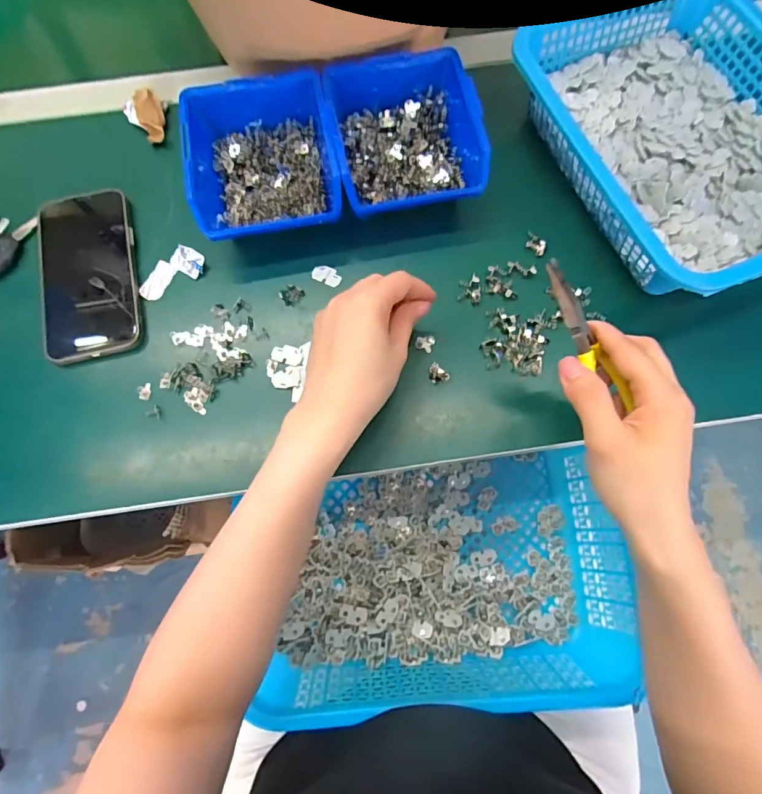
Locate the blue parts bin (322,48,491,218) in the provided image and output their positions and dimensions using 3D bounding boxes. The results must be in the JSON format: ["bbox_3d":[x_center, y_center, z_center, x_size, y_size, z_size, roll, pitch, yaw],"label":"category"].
[{"bbox_3d":[0.019,-0.226,0.404,0.125,0.066,0.144,-6,73,-2],"label":"blue parts bin"}]

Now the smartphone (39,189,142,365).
[{"bbox_3d":[-0.255,-0.108,0.393,0.080,0.016,0.155,-13,74,-4],"label":"smartphone"}]

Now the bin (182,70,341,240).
[{"bbox_3d":[-0.101,-0.200,0.398,0.119,0.064,0.133,-10,74,-3],"label":"bin"}]

